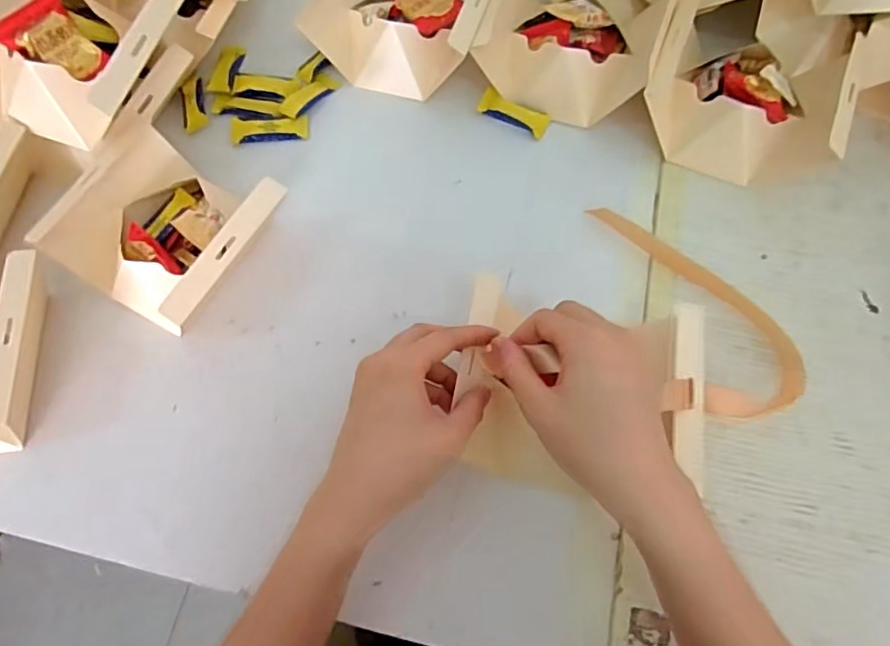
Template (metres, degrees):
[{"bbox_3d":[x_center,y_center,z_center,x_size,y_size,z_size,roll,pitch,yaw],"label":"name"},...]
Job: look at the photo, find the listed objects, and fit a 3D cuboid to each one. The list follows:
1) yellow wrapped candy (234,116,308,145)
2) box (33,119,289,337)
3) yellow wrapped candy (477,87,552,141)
[{"bbox_3d":[-0.159,-0.179,0.510,0.068,0.011,0.025,-3,68,-1],"label":"yellow wrapped candy"},{"bbox_3d":[-0.209,-0.068,0.435,0.142,0.070,0.124,28,71,11],"label":"box"},{"bbox_3d":[0.063,-0.191,0.509,0.064,0.011,0.023,28,71,11],"label":"yellow wrapped candy"}]

